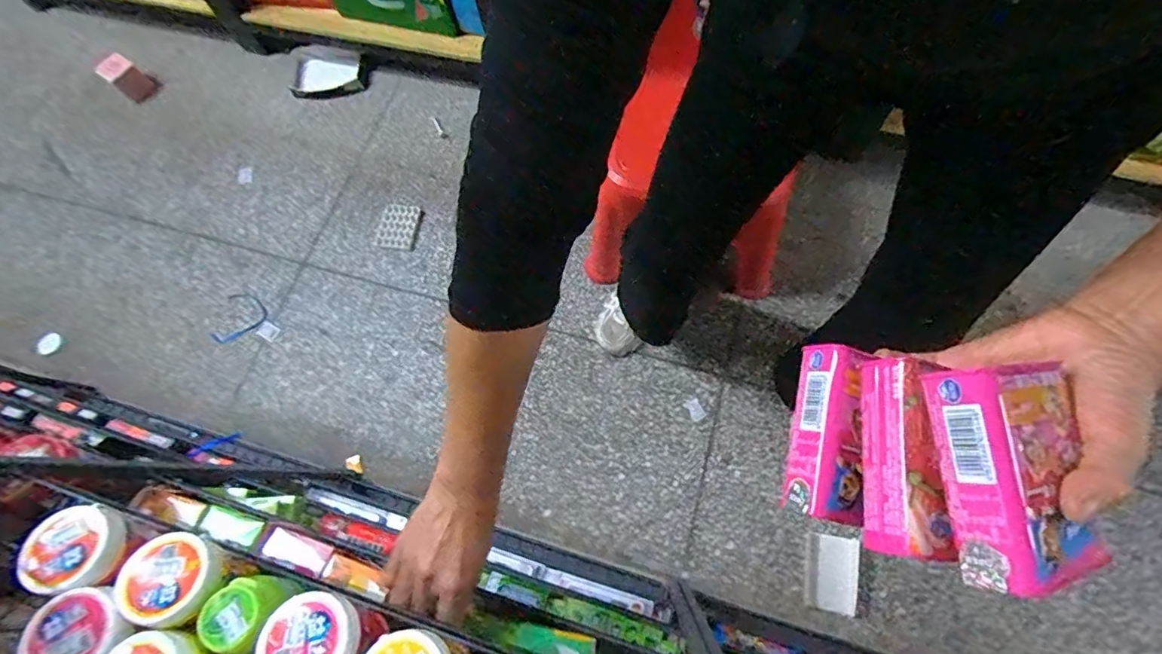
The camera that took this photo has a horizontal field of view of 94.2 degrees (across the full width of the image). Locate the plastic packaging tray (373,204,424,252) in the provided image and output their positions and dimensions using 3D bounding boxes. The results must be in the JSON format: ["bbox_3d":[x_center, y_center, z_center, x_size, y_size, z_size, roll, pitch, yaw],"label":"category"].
[{"bbox_3d":[-0.431,-0.236,1.271,0.104,0.005,0.109,11,77,14],"label":"plastic packaging tray"}]

